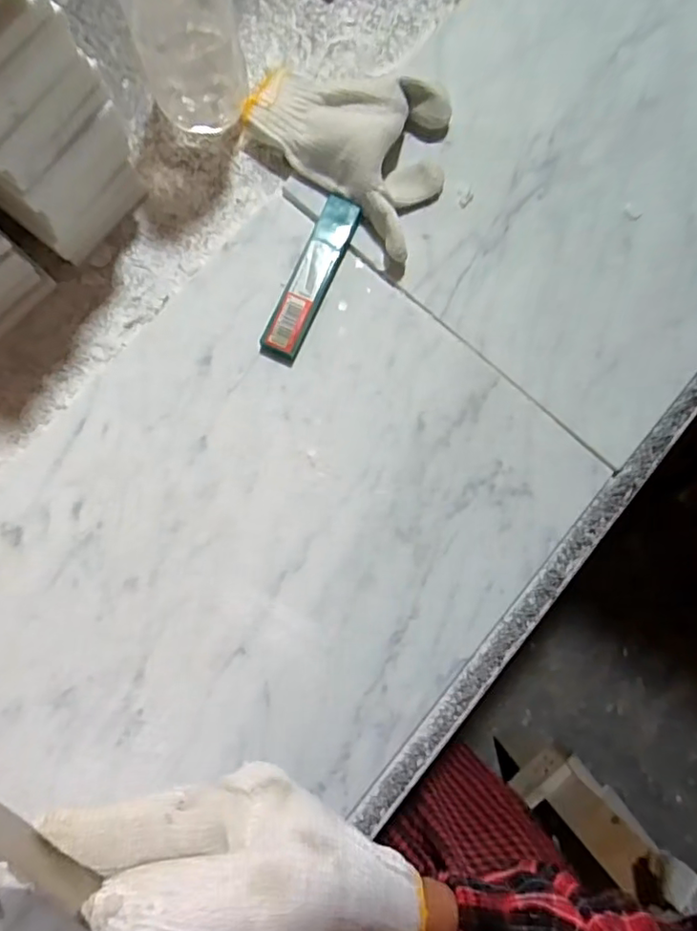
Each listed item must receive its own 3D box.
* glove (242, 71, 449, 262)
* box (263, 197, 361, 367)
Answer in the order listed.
[{"bbox_3d":[0.012,-0.227,0.379,0.152,0.037,0.107,42,82,2],"label":"glove"},{"bbox_3d":[-0.025,-0.126,0.379,0.025,0.012,0.119,24,82,0],"label":"box"}]

